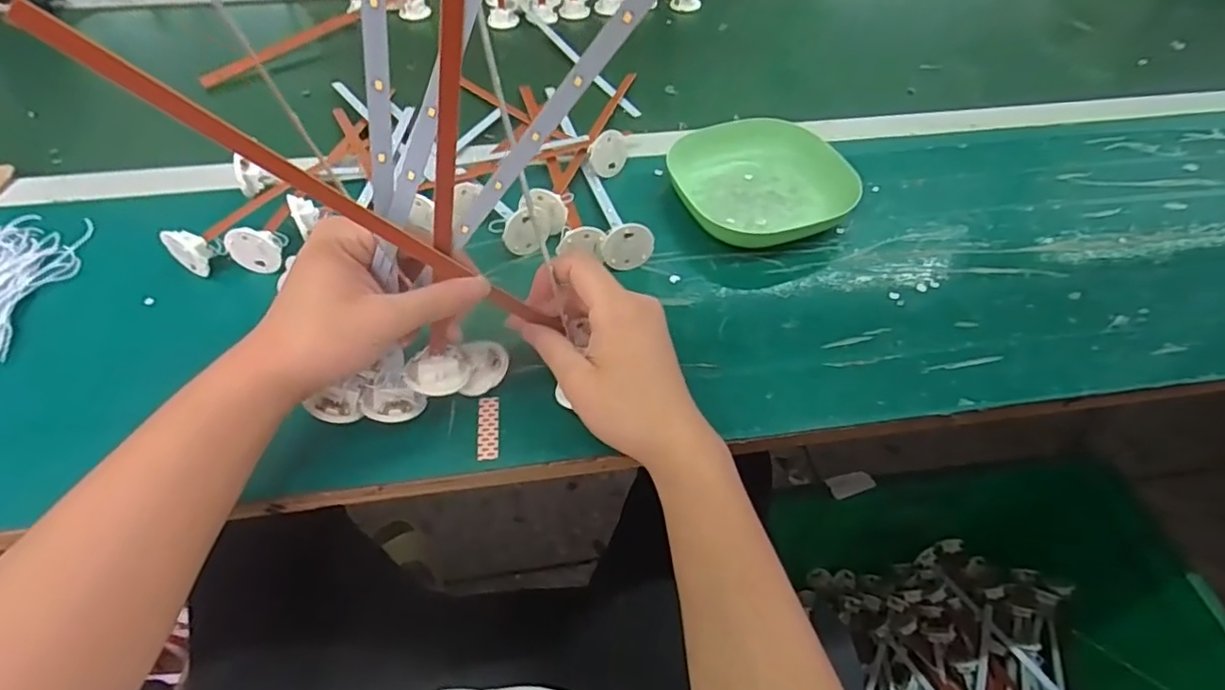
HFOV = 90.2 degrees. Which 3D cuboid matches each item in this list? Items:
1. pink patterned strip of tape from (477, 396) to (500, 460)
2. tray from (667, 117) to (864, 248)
[{"bbox_3d":[-0.077,0.050,0.378,0.013,0.004,0.044,-5,50,-5],"label":"pink patterned strip of tape"},{"bbox_3d":[0.125,-0.141,0.514,0.137,0.035,0.128,-17,52,-14],"label":"tray"}]

